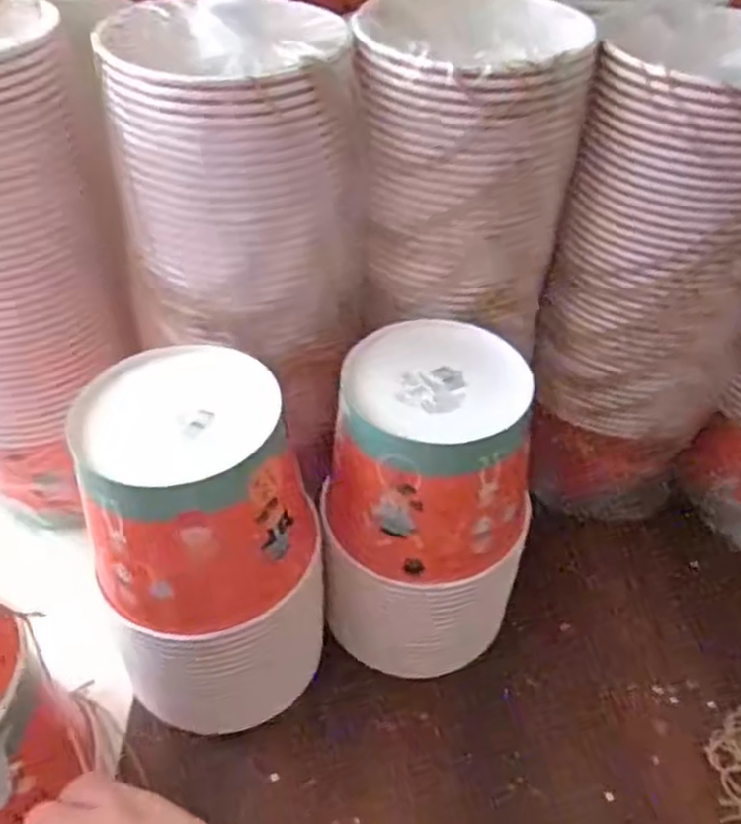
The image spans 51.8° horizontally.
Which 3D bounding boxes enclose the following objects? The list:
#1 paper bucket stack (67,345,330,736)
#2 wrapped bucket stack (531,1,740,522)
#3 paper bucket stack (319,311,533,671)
[{"bbox_3d":[-0.110,0.107,0.564,0.150,0.272,0.153,-8,46,-10],"label":"paper bucket stack"},{"bbox_3d":[0.235,-0.092,0.634,0.147,0.394,0.140,29,51,24],"label":"wrapped bucket stack"},{"bbox_3d":[0.049,0.070,0.601,0.151,0.230,0.150,10,45,8],"label":"paper bucket stack"}]

